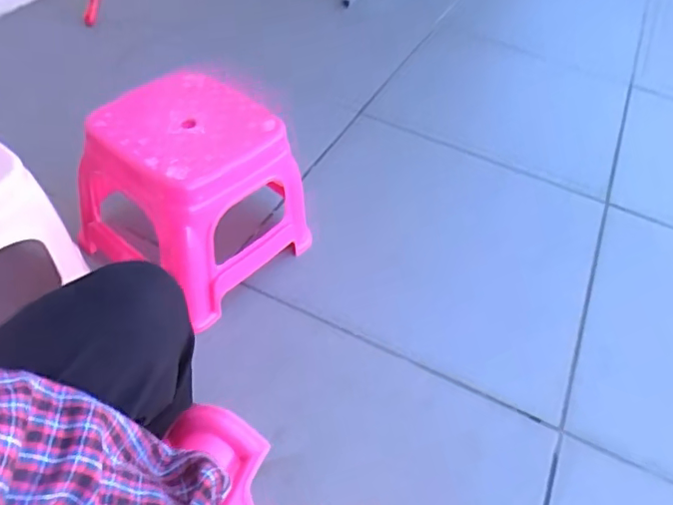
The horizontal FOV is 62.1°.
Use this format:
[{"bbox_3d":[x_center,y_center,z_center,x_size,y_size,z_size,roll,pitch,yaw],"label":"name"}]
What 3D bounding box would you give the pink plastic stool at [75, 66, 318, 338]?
[{"bbox_3d":[-0.229,-0.082,0.915,0.267,0.280,0.263,32,53,21],"label":"pink plastic stool"}]

